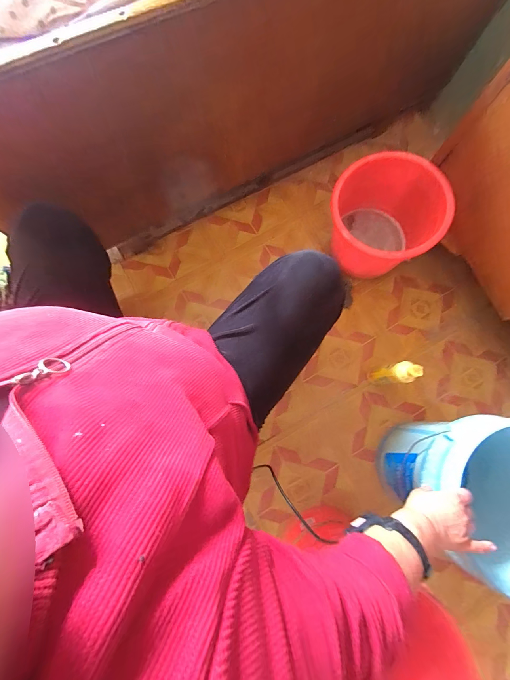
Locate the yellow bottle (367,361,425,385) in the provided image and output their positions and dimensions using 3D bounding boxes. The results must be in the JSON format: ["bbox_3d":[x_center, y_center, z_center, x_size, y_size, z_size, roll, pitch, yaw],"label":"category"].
[{"bbox_3d":[0.405,0.100,0.821,0.061,0.256,0.057,-5,79,-2],"label":"yellow bottle"}]

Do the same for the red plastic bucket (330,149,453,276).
[{"bbox_3d":[0.373,-0.353,0.846,0.278,0.240,0.296,0,79,-1],"label":"red plastic bucket"}]

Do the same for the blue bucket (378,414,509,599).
[{"bbox_3d":[0.505,0.345,0.671,0.301,0.379,0.306,0,79,-1],"label":"blue bucket"}]

